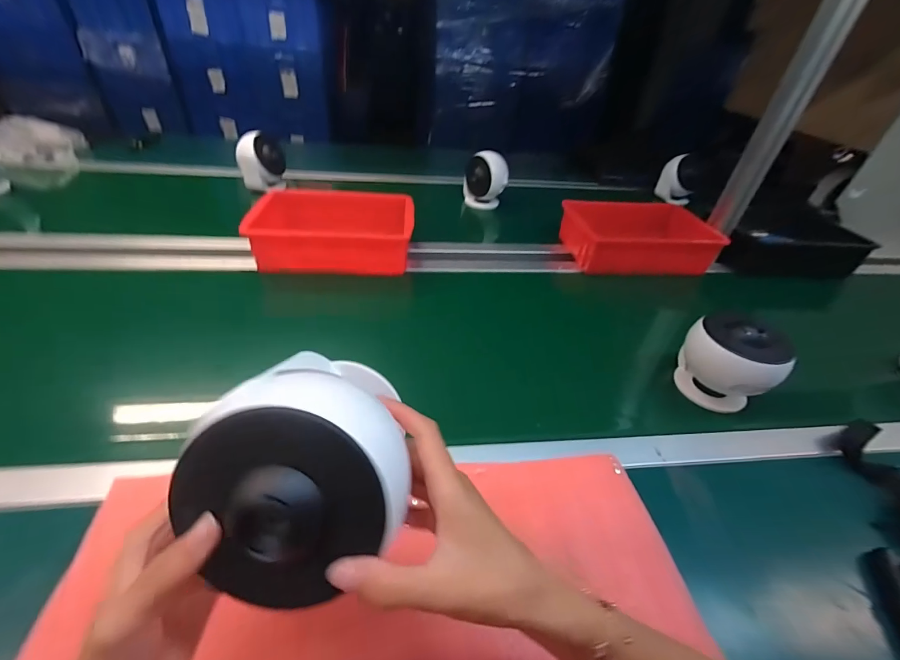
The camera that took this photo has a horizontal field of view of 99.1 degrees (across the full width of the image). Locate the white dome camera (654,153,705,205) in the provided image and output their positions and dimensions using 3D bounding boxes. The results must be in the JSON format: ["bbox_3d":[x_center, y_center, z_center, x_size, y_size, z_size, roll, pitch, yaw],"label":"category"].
[{"bbox_3d":[0.737,-0.479,1.228,0.117,0.150,0.117,26,42,21],"label":"white dome camera"}]

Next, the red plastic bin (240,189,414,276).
[{"bbox_3d":[-0.231,-0.214,0.783,0.298,0.082,0.220,0,39,-10],"label":"red plastic bin"}]

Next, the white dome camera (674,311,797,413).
[{"bbox_3d":[0.358,0.050,0.505,0.103,0.116,0.081,34,46,29],"label":"white dome camera"}]

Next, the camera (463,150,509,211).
[{"bbox_3d":[0.097,-0.407,1.046,0.098,0.146,0.087,0,39,-9],"label":"camera"}]

